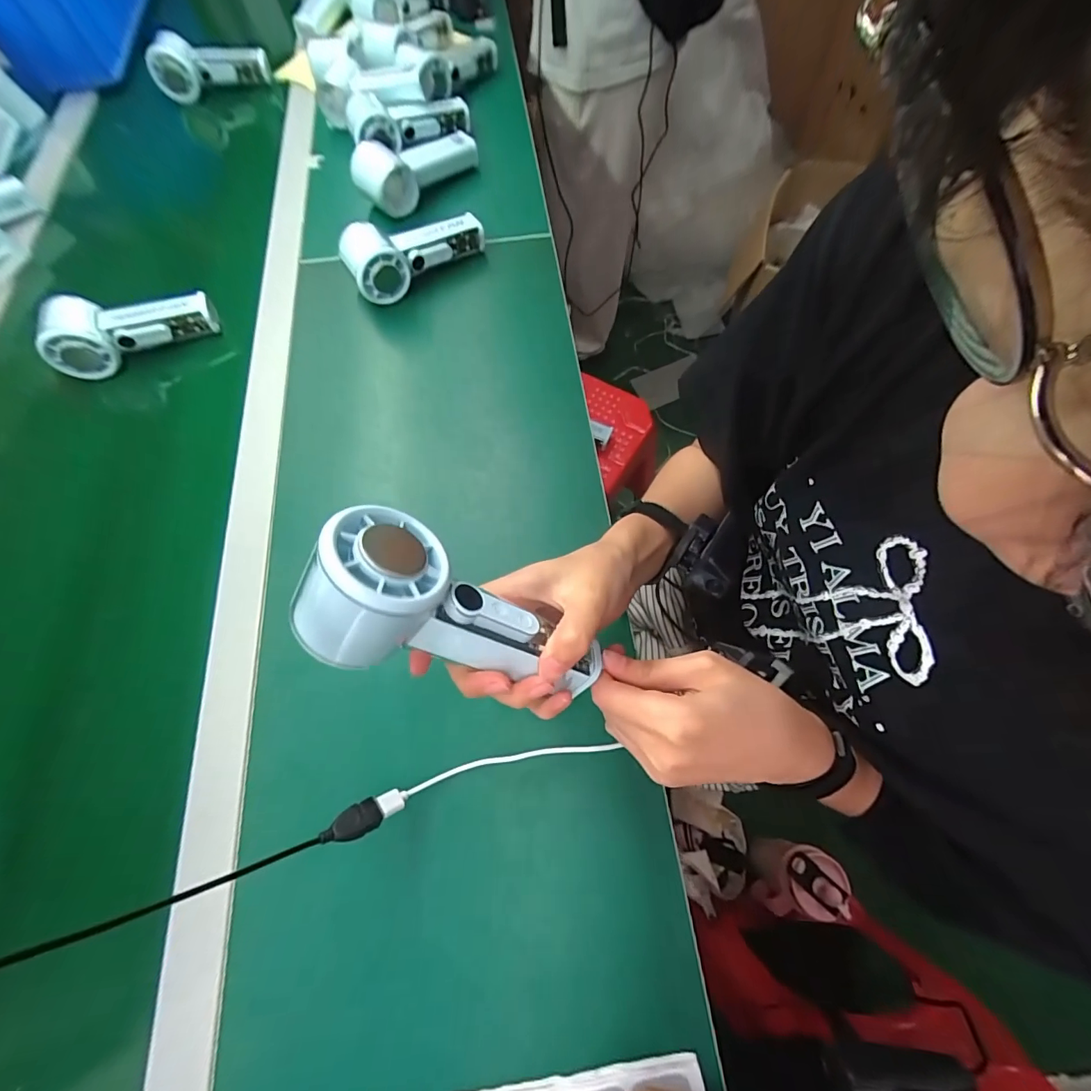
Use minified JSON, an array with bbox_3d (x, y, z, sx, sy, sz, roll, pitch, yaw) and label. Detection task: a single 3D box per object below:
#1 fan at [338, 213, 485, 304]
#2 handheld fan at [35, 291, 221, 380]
[{"bbox_3d":[-0.137,-0.318,0.493,0.154,0.052,0.059,-21,69,-5],"label":"fan"},{"bbox_3d":[-0.431,-0.231,0.474,0.154,0.056,0.048,-24,70,-7],"label":"handheld fan"}]

